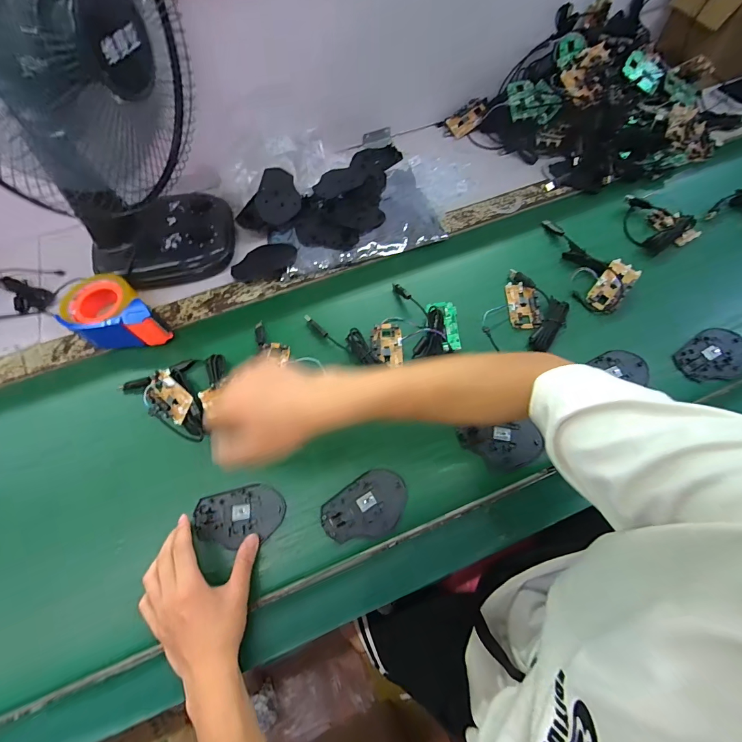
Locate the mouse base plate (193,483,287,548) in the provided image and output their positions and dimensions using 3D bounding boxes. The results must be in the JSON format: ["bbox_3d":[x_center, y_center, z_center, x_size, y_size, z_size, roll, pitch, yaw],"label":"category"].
[{"bbox_3d":[-0.163,0.180,0.454,0.108,0.010,0.066,-12,66,-4],"label":"mouse base plate"}]

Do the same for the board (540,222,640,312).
[{"bbox_3d":[0.326,-0.171,0.575,0.087,0.030,0.177,-37,70,-14],"label":"board"}]

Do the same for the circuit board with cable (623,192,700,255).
[{"bbox_3d":[0.475,-0.241,0.612,0.121,0.026,0.106,36,71,16],"label":"circuit board with cable"}]

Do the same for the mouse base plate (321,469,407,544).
[{"bbox_3d":[-0.004,0.170,0.450,0.106,0.012,0.073,-34,69,-13],"label":"mouse base plate"}]

